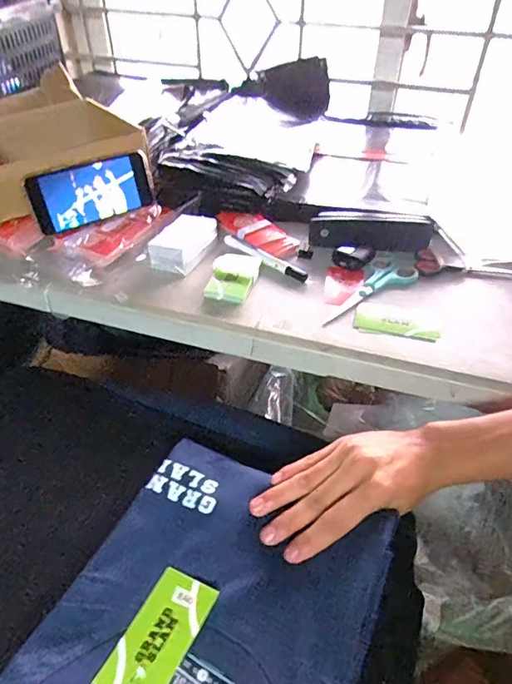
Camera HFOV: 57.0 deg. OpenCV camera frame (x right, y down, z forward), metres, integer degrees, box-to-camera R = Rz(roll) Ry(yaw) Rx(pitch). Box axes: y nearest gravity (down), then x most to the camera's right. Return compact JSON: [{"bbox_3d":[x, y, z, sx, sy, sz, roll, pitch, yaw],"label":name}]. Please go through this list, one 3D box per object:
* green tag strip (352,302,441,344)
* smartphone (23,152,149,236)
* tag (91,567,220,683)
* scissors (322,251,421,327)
[{"bbox_3d":[0.160,-0.021,0.538,0.092,0.010,0.048,12,44,12],"label":"green tag strip"},{"bbox_3d":[-0.220,-0.202,0.639,0.162,0.074,0.007,-28,35,-30],"label":"smartphone"},{"bbox_3d":[-0.071,0.213,0.343,0.049,0.005,0.089,14,45,26],"label":"tag"},{"bbox_3d":[0.139,-0.061,0.582,0.061,0.012,0.164,29,49,27],"label":"scissors"}]

